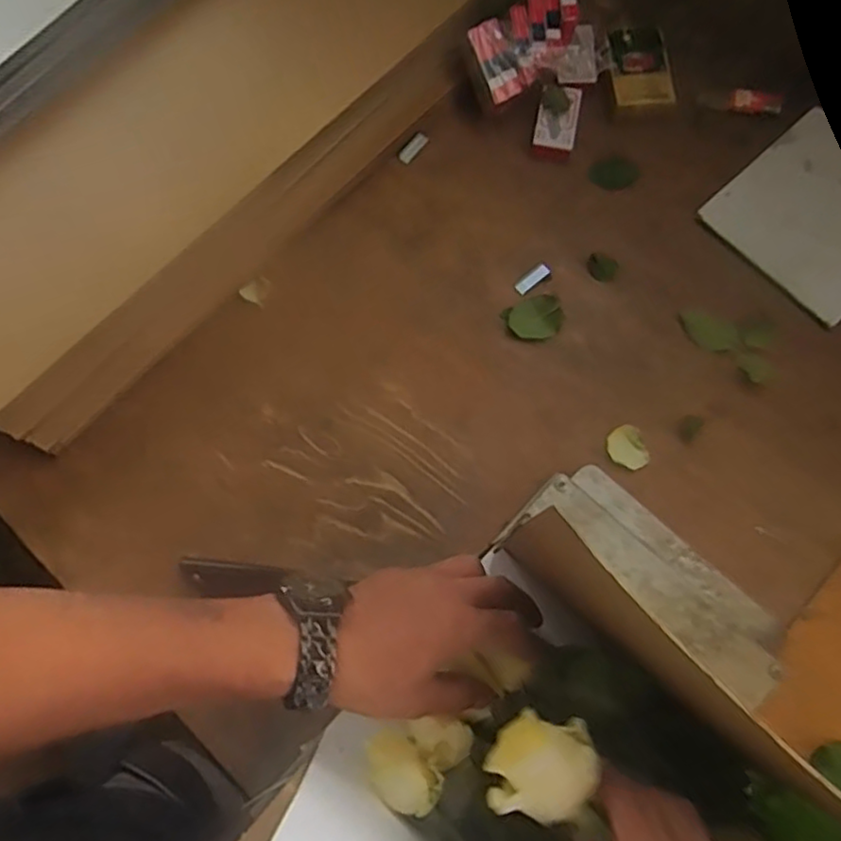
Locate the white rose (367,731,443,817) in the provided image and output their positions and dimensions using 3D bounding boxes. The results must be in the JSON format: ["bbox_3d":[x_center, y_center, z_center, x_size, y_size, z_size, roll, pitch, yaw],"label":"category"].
[{"bbox_3d":[-0.012,0.219,0.410,0.048,0.036,0.031,25,77,8],"label":"white rose"}]

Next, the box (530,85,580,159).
[{"bbox_3d":[0.131,-0.287,0.632,0.039,0.010,0.074,10,75,4],"label":"box"}]

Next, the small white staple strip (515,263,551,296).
[{"bbox_3d":[0.102,-0.128,0.595,0.037,0.004,0.012,-40,79,-8],"label":"small white staple strip"}]

